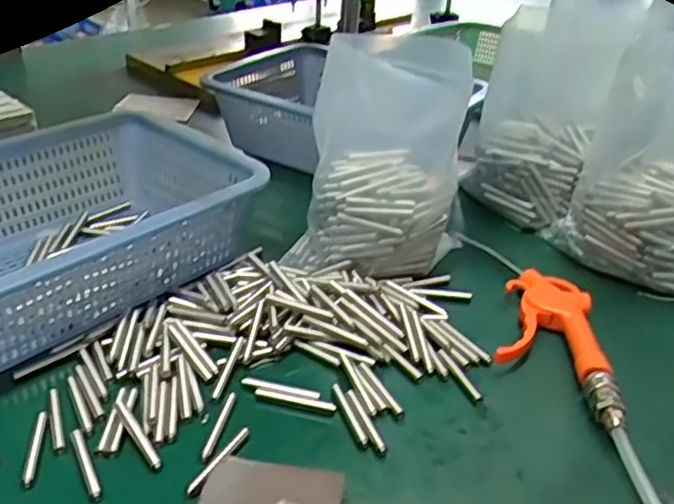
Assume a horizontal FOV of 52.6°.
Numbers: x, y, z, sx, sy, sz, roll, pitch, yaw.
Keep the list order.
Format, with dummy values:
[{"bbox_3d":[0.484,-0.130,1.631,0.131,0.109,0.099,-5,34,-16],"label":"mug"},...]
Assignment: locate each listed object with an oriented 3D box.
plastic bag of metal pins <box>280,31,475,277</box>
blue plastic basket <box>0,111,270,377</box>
[{"bbox_3d":[0.039,-0.087,0.603,0.137,0.192,0.127,10,32,14],"label":"plastic bag of metal pins"},{"bbox_3d":[-0.240,-0.018,0.593,0.303,0.098,0.239,-26,41,-38],"label":"blue plastic basket"}]

